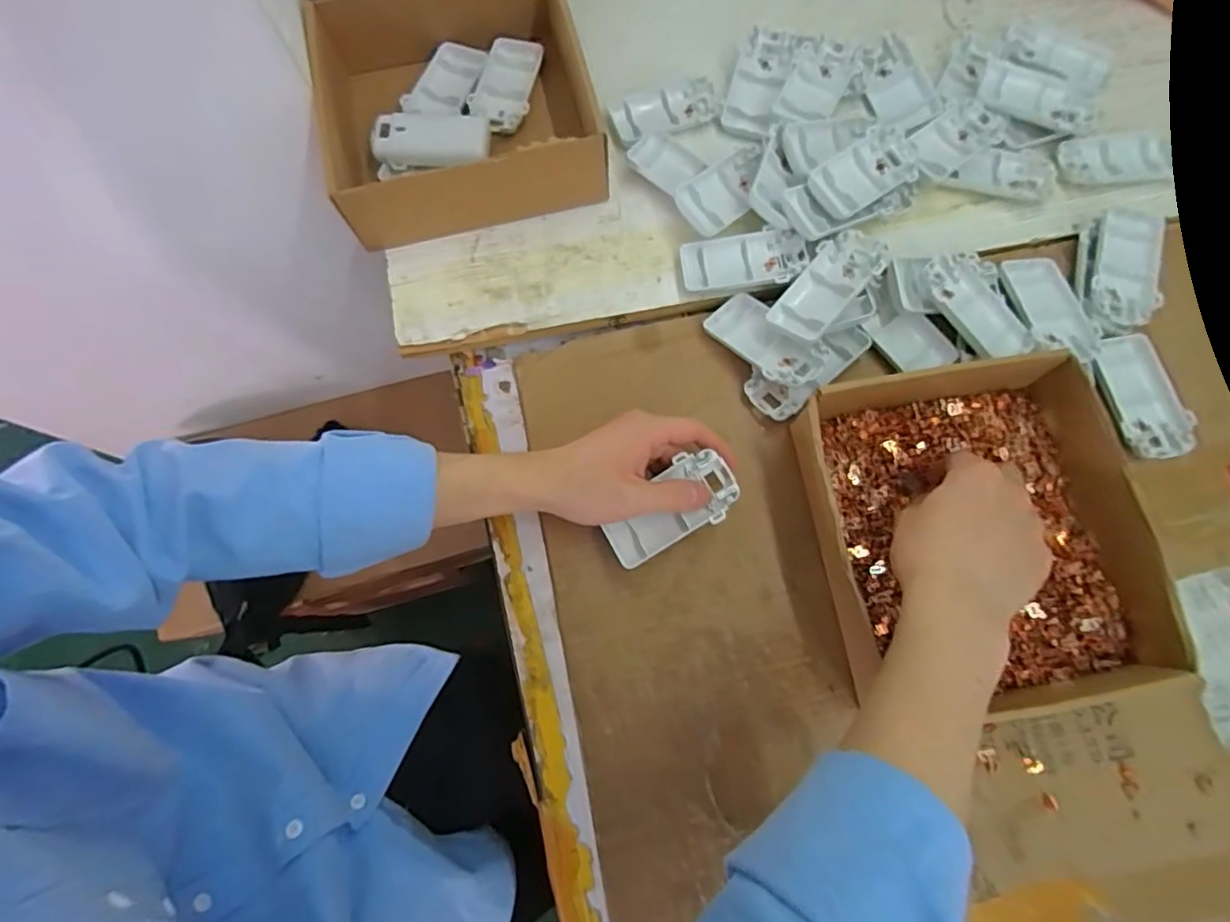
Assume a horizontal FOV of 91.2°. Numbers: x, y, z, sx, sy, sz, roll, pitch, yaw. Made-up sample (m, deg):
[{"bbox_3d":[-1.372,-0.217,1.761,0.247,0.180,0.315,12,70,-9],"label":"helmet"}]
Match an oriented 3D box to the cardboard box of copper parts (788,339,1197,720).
[{"bbox_3d":[0.227,0.047,0.389,0.195,0.064,0.204,-8,76,-2],"label":"cardboard box of copper parts"}]

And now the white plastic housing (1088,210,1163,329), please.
[{"bbox_3d":[0.403,-0.156,0.476,0.050,0.020,0.106,18,76,5],"label":"white plastic housing"}]

